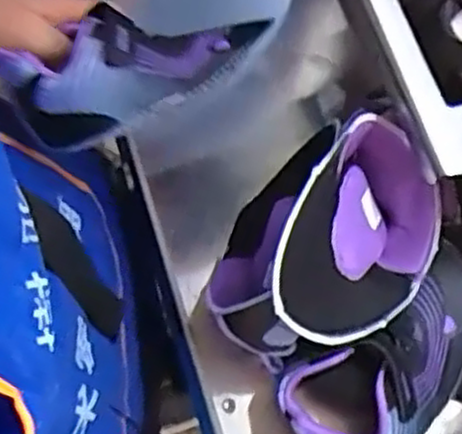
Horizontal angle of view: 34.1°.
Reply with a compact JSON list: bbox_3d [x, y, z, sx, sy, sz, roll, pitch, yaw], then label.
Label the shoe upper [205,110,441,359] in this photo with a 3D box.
[{"bbox_3d":[0.071,0.017,0.539,0.186,0.128,0.129,-43,76,-12],"label":"shoe upper"}]

